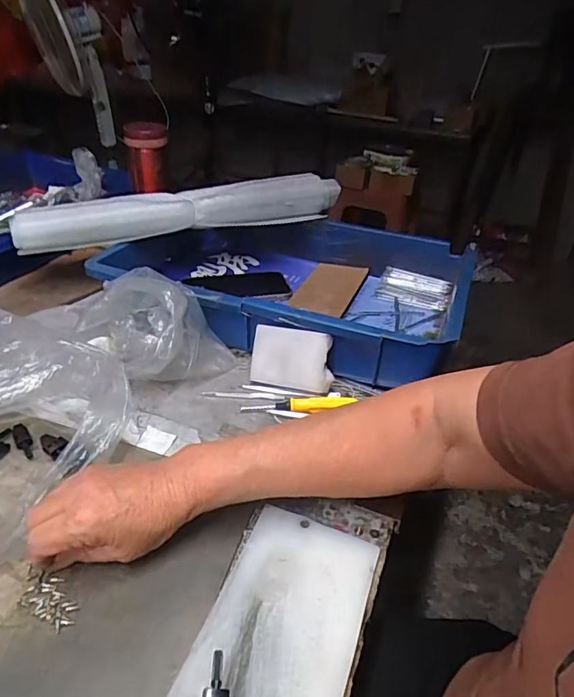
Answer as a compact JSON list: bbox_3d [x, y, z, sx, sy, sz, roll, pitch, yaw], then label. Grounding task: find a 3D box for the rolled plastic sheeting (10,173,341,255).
[{"bbox_3d":[-0.126,-0.188,0.660,0.437,0.056,0.045,-11,37,-21],"label":"rolled plastic sheeting"}]

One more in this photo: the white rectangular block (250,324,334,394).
[{"bbox_3d":[0.005,0.010,0.505,0.083,0.060,0.011,9,0,15],"label":"white rectangular block"}]

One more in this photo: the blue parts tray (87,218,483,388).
[{"bbox_3d":[-0.005,-0.087,0.642,0.437,0.081,0.280,11,34,14],"label":"blue parts tray"}]

